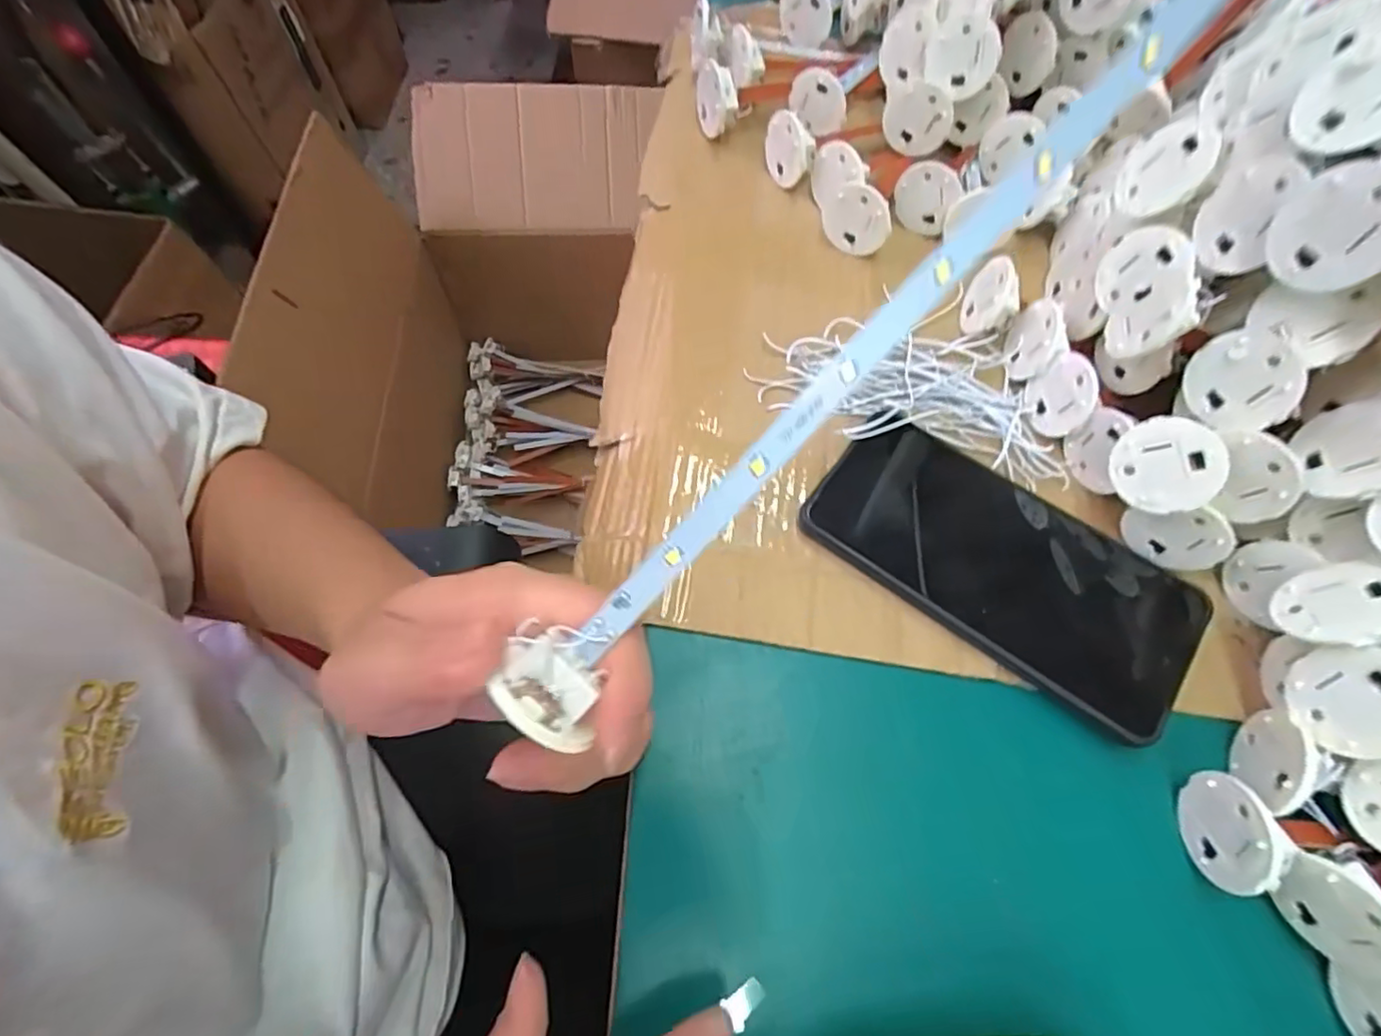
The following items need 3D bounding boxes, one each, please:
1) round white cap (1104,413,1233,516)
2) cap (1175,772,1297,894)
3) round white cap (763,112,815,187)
[{"bbox_3d":[0.194,-0.022,0.254,0.004,0.039,0.038,-18,94,-40],"label":"round white cap"},{"bbox_3d":[0.193,0.113,0.225,0.014,0.038,0.037,-5,66,-5],"label":"cap"},{"bbox_3d":[0.057,-0.217,0.367,0.010,0.040,0.032,-38,73,-17],"label":"round white cap"}]

